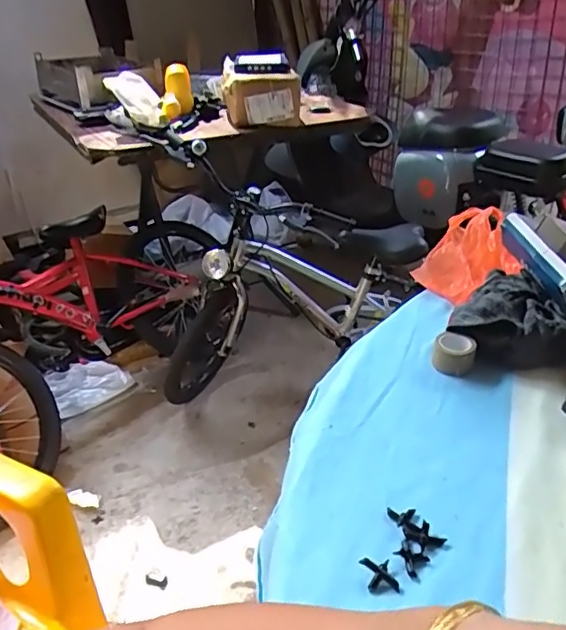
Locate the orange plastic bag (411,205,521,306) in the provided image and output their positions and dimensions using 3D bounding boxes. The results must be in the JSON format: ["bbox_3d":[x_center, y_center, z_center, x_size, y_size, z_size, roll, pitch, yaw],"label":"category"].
[{"bbox_3d":[0.220,-0.072,0.661,0.102,0.057,0.142,23,40,34],"label":"orange plastic bag"}]

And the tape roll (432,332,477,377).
[{"bbox_3d":[0.159,0.036,0.528,0.036,0.027,0.036,-2,33,1],"label":"tape roll"}]

